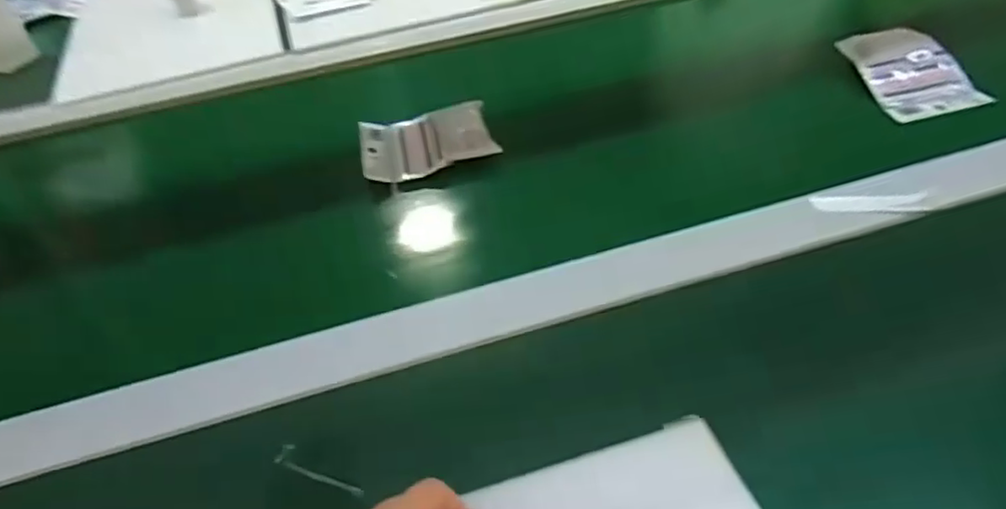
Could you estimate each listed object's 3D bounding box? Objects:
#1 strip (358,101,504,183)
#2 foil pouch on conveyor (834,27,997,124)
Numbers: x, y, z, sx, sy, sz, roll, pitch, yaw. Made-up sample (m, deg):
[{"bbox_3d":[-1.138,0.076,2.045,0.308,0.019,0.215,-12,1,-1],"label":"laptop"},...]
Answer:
[{"bbox_3d":[-0.078,-0.117,0.654,0.128,0.023,0.104,-13,46,-6],"label":"strip"},{"bbox_3d":[0.419,-0.187,0.662,0.101,0.024,0.128,-13,64,-1],"label":"foil pouch on conveyor"}]

